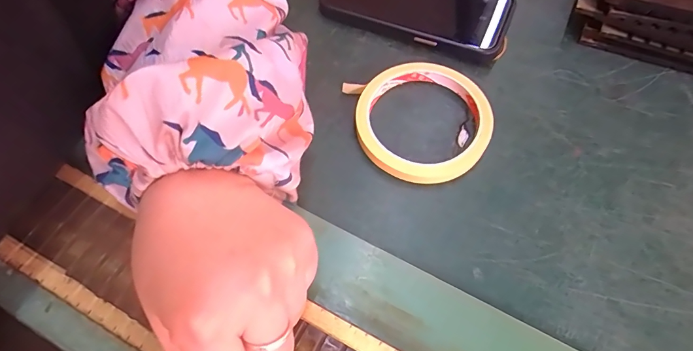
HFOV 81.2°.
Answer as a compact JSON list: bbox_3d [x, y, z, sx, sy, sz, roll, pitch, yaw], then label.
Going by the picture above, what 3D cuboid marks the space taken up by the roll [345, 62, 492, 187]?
[{"bbox_3d":[0.054,-0.040,0.285,0.094,0.015,0.092,0,62,-1],"label":"roll"}]

